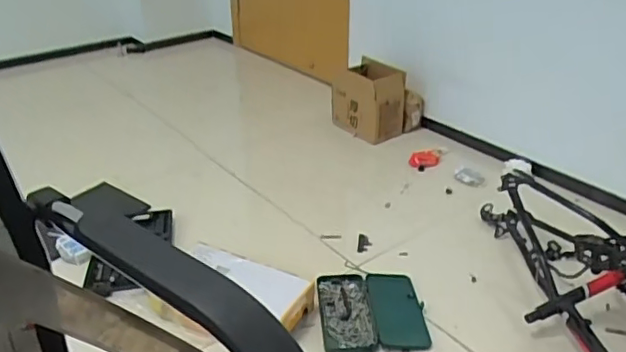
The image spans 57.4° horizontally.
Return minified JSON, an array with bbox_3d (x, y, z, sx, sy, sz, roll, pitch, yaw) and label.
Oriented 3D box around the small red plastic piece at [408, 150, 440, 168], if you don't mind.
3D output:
[{"bbox_3d":[0.374,-0.054,1.947,0.126,0.037,0.061,-12,33,-21],"label":"small red plastic piece"}]

